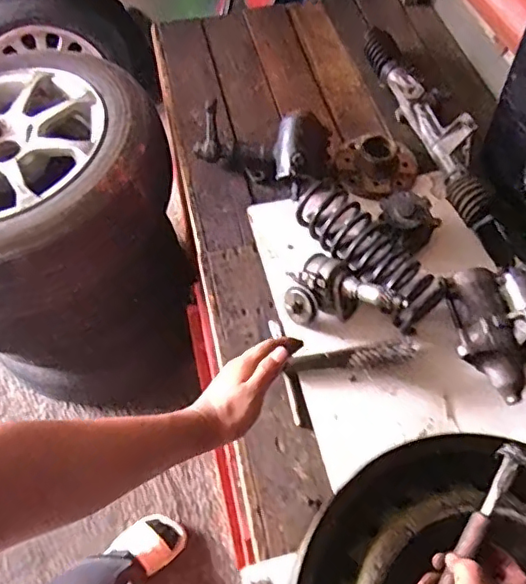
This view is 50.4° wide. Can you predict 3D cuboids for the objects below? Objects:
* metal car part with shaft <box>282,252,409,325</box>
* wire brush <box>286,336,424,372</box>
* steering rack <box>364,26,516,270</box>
[{"bbox_3d":[0.115,-0.002,0.824,0.158,0.094,0.093,6,59,0],"label":"metal car part with shaft"},{"bbox_3d":[0.127,0.094,0.795,0.180,0.042,0.034,-3,60,-5],"label":"wire brush"},{"bbox_3d":[0.300,-0.296,0.999,0.060,0.090,0.536,-13,61,-11],"label":"steering rack"}]

